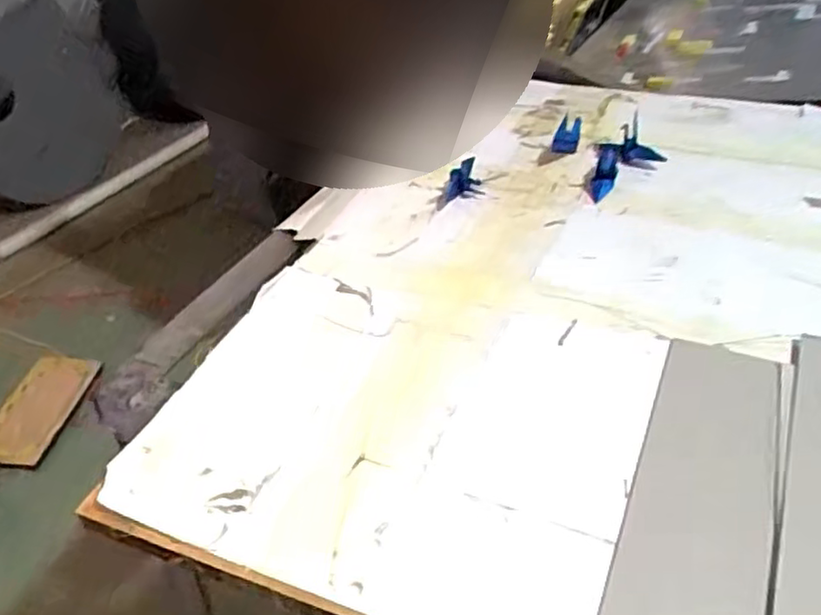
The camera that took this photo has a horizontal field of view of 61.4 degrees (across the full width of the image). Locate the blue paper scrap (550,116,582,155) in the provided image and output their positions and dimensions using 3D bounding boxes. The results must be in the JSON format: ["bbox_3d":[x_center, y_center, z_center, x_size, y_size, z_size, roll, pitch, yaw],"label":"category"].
[{"bbox_3d":[0.160,-0.177,0.710,0.028,0.034,0.018,3,38,12],"label":"blue paper scrap"}]

